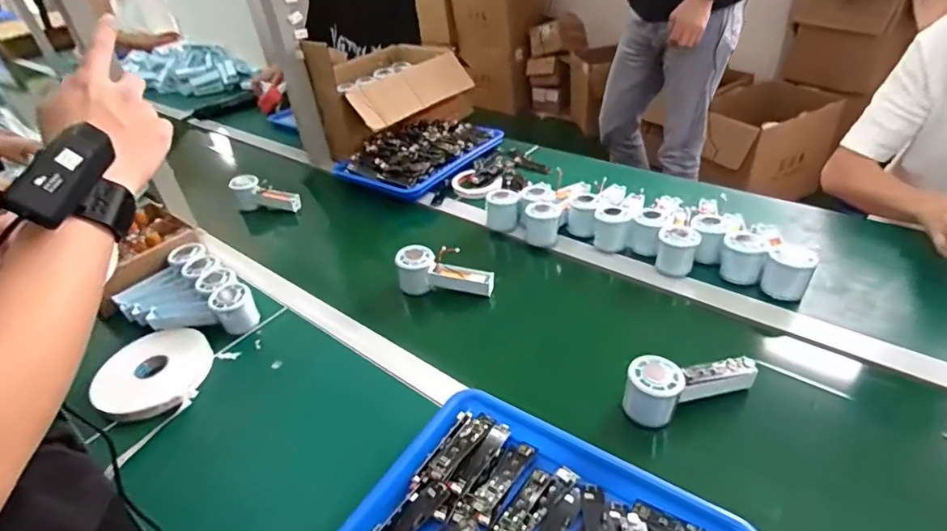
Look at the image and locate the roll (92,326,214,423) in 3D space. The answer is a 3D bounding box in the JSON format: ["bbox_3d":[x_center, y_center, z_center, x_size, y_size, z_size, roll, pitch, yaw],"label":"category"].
[{"bbox_3d":[-0.439,0.145,0.700,0.141,0.027,0.147,-3,36,5],"label":"roll"}]

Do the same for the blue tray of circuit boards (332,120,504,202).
[{"bbox_3d":[-0.121,-0.259,1.171,0.270,0.057,0.315,20,44,31],"label":"blue tray of circuit boards"}]

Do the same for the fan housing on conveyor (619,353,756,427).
[{"bbox_3d":[0.246,0.130,0.583,0.154,0.063,0.051,-15,37,-11],"label":"fan housing on conveyor"}]

